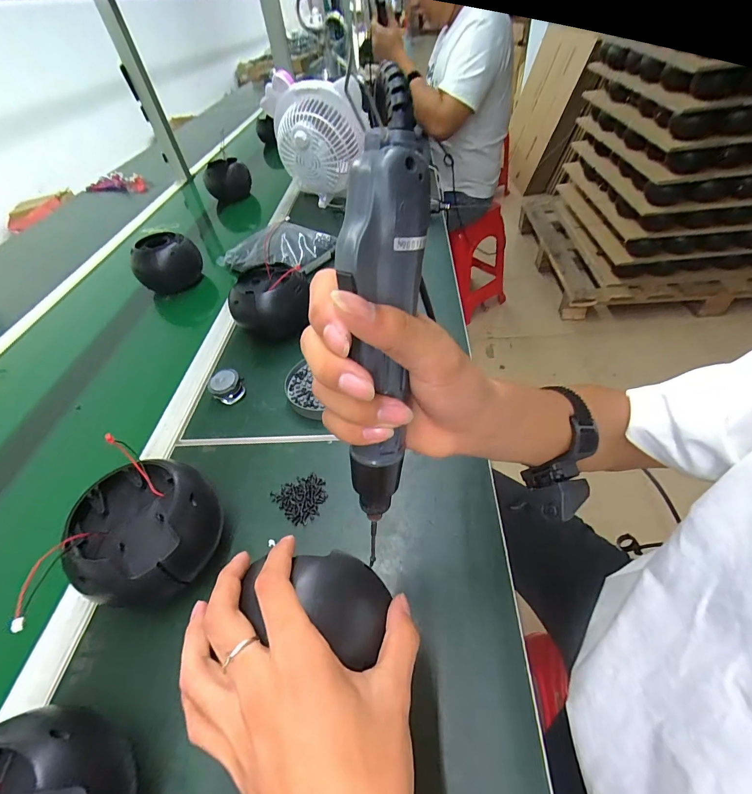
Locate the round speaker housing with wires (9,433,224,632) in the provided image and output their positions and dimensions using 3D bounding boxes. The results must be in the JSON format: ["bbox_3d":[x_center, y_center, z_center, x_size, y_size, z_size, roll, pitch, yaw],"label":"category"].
[{"bbox_3d":[-0.220,0.127,0.349,0.122,0.099,0.120,-4,47,5],"label":"round speaker housing with wires"}]

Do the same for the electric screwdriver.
[{"bbox_3d":[0.001,-0.017,0.197,0.034,0.242,0.031,11,28,16],"label":"electric screwdriver"}]

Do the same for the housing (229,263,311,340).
[{"bbox_3d":[-0.177,-0.157,0.632,0.128,0.089,0.102,-28,50,-18],"label":"housing"}]

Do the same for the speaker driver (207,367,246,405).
[{"bbox_3d":[-0.214,-0.015,0.540,0.045,0.029,0.044,-31,50,-19],"label":"speaker driver"}]

